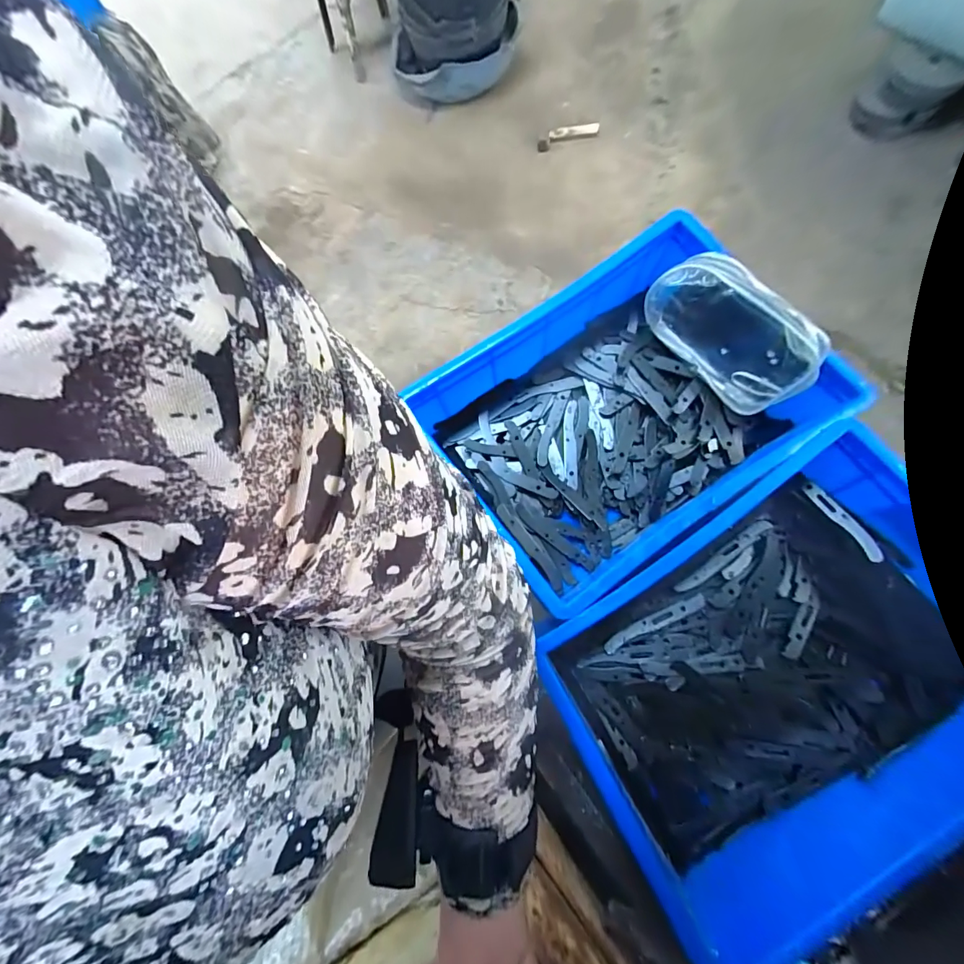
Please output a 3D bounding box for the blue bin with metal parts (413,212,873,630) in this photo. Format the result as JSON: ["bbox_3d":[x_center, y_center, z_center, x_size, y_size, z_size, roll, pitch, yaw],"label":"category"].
[{"bbox_3d":[0.160,-0.080,0.505,0.388,0.131,0.287,-33,78,-8],"label":"blue bin with metal parts"}]

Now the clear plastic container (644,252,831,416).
[{"bbox_3d":[0.289,-0.176,0.487,0.064,0.108,0.190,-36,79,-8],"label":"clear plastic container"}]

